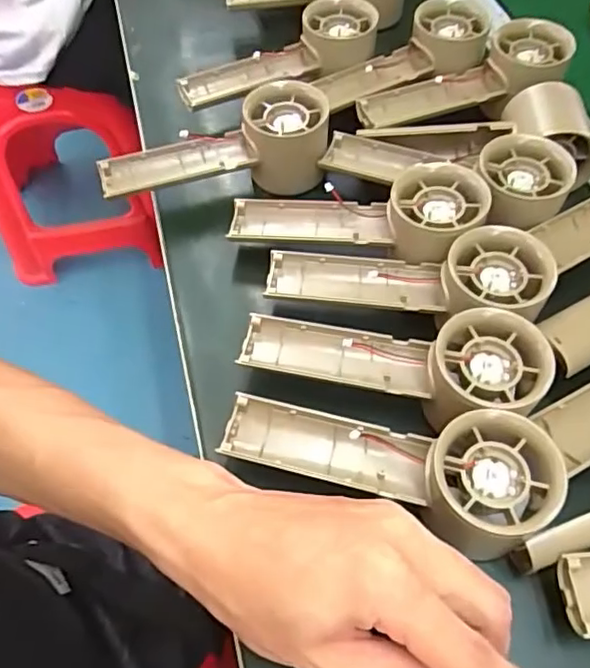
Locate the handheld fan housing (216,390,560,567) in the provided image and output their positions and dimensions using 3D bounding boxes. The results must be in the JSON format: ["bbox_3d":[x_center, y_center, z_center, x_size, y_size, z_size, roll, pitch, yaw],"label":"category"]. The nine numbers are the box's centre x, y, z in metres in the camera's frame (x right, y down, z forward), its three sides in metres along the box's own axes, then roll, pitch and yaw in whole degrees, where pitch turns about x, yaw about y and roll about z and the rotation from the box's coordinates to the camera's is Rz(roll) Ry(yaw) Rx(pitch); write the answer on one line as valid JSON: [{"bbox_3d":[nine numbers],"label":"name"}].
[{"bbox_3d":[0.041,0.064,0.290,0.157,0.032,0.060,6,58,20],"label":"handheld fan housing"}]

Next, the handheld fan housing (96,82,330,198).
[{"bbox_3d":[-0.055,-0.127,0.421,0.156,0.055,0.057,-9,58,-4],"label":"handheld fan housing"}]

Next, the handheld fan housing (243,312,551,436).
[{"bbox_3d":[0.049,0.017,0.319,0.156,0.034,0.060,4,58,19],"label":"handheld fan housing"}]

